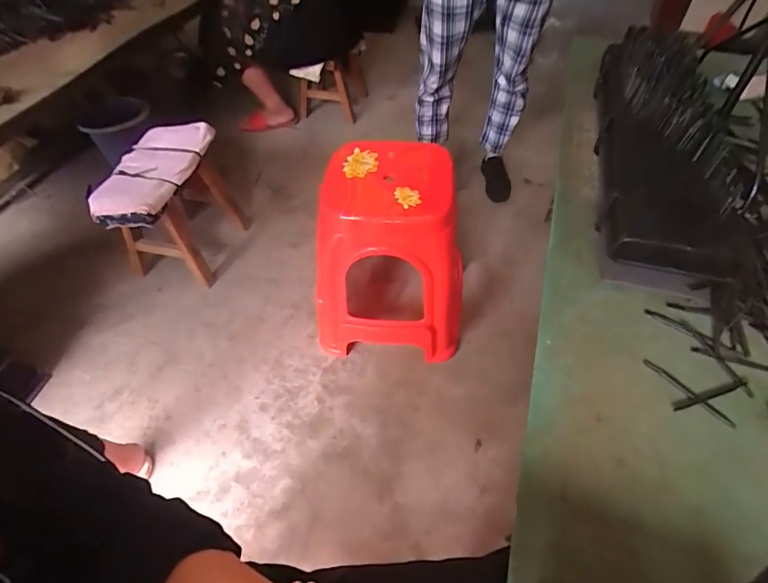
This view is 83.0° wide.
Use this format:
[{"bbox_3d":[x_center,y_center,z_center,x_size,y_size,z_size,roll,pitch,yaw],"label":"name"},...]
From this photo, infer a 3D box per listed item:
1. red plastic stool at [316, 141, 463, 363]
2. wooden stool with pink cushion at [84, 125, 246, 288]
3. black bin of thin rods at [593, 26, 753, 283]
[{"bbox_3d":[0.011,-0.090,1.120,0.376,0.454,0.327,3,51,2],"label":"red plastic stool"},{"bbox_3d":[-0.653,-0.243,1.369,0.249,0.394,0.398,14,52,10],"label":"wooden stool with pink cushion"},{"bbox_3d":[0.421,-0.233,0.652,0.150,0.121,0.478,11,52,9],"label":"black bin of thin rods"}]

